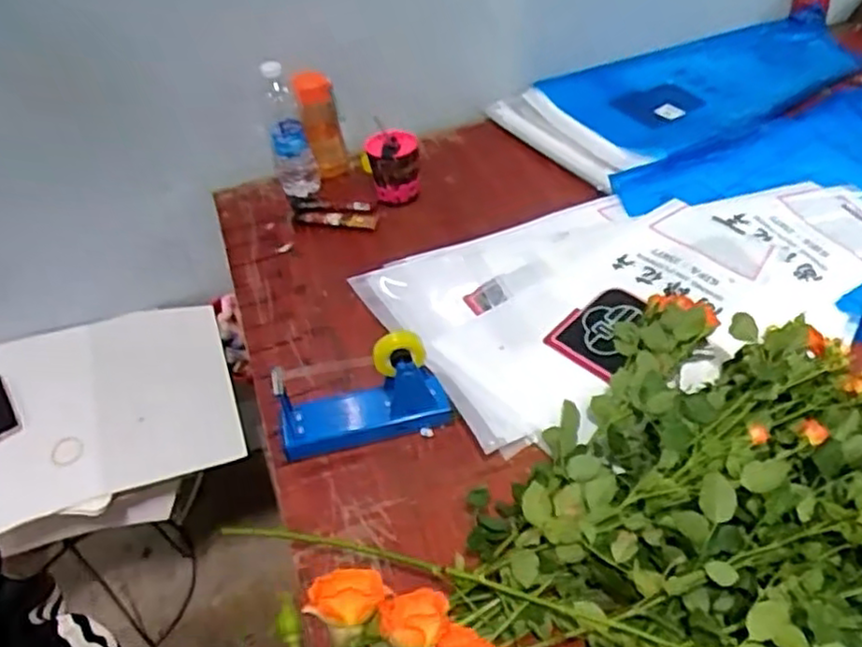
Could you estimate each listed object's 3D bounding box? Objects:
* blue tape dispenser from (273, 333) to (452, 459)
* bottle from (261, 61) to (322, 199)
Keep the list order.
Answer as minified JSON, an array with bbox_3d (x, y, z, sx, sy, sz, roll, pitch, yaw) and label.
[{"bbox_3d":[-0.083,0.080,0.825,0.203,0.128,0.063,-8,45,-1],"label":"blue tape dispenser"},{"bbox_3d":[-0.240,-0.319,1.190,0.066,0.230,0.060,-16,45,-8],"label":"bottle"}]

